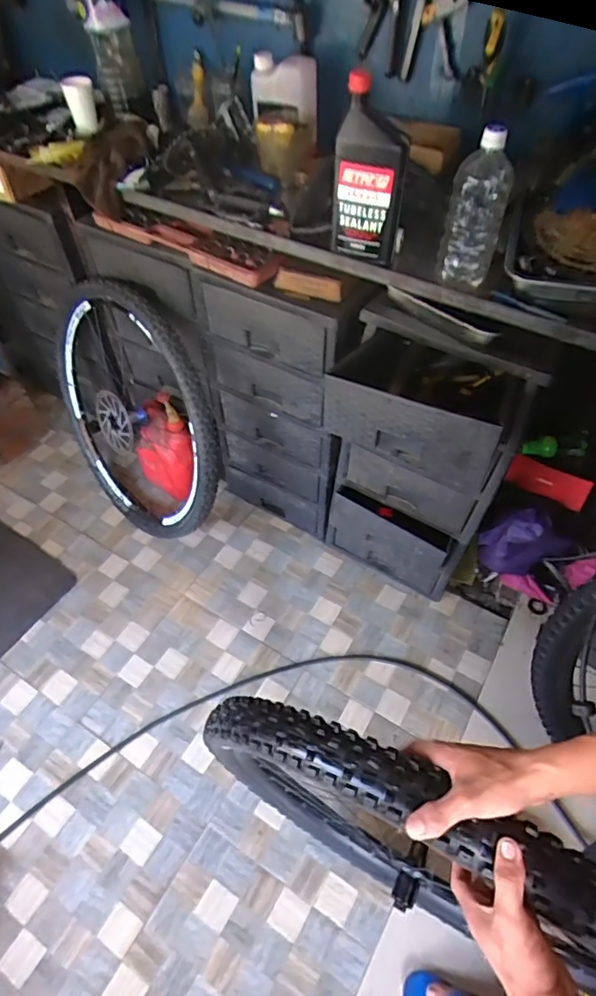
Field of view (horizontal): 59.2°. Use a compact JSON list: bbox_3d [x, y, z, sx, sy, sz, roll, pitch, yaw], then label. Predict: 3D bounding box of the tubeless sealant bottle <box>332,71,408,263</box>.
[{"bbox_3d":[0.116,-0.507,0.837,0.115,0.237,0.050,14,54,11],"label":"tubeless sealant bottle"}]

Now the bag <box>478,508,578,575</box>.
[{"bbox_3d":[0.566,0.119,1.314,0.230,0.219,0.074,9,53,7],"label":"bag"}]

